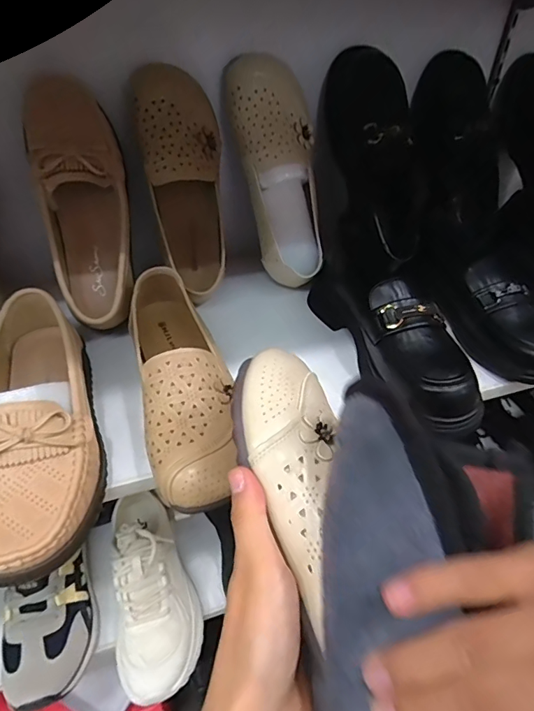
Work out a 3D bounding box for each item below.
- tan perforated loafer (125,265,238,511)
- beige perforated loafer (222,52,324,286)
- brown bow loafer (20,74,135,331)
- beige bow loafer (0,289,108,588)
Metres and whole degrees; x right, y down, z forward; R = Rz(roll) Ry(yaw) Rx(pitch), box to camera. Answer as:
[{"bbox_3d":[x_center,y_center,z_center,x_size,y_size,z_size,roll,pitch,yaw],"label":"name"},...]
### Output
[{"bbox_3d":[-0.073,0.006,0.381,0.070,0.056,0.243,-10,43,-15],"label":"tan perforated loafer"},{"bbox_3d":[0.017,-0.193,0.495,0.076,0.229,0.054,-23,22,-26],"label":"beige perforated loafer"},{"bbox_3d":[-0.169,-0.137,0.425,0.075,0.212,0.058,-8,17,-12],"label":"brown bow loafer"},{"bbox_3d":[-0.176,0.040,0.348,0.079,0.072,0.242,-10,43,-15],"label":"beige bow loafer"}]

